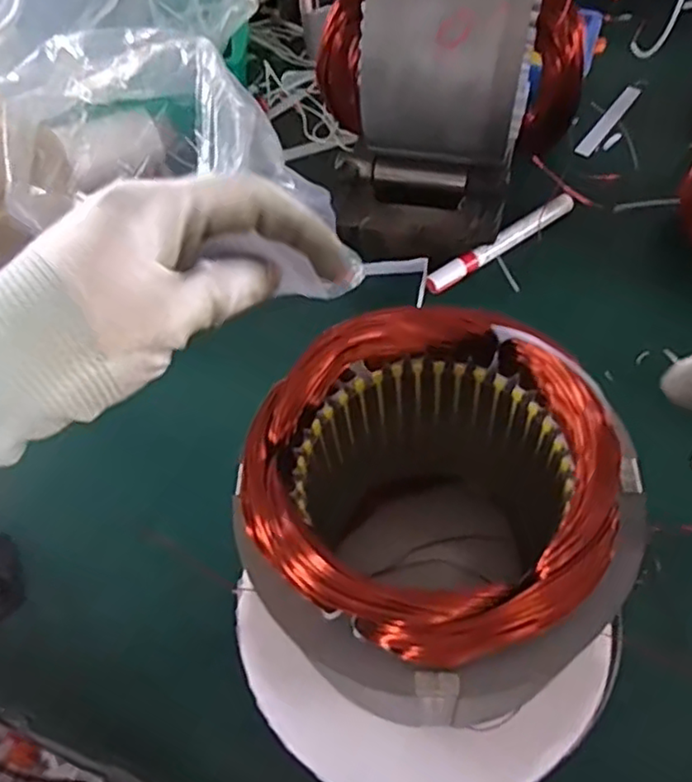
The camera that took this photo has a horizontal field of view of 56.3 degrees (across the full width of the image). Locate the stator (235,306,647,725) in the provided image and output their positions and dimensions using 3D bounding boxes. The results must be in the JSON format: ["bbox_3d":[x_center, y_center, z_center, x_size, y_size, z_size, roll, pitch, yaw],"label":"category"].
[{"bbox_3d":[0.044,0.067,0.292,0.133,0.173,0.135,-40,63,-19],"label":"stator"}]

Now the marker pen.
[{"bbox_3d":[0.125,-0.119,0.513,0.145,0.016,0.016,-32,60,-15],"label":"marker pen"}]

